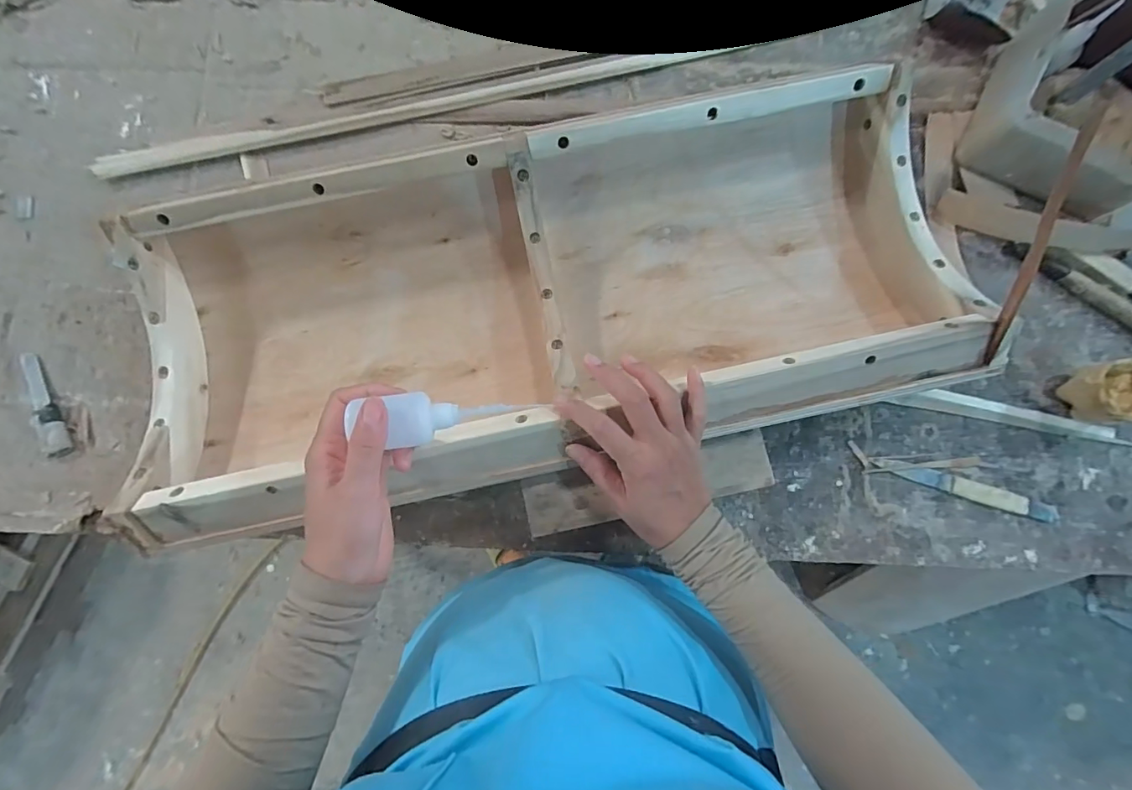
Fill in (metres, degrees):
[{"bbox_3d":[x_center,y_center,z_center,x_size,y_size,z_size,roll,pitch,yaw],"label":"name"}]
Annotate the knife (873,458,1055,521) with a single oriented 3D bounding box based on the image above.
[{"bbox_3d":[0.376,0.087,0.457,0.167,0.009,0.017,18,82,3],"label":"knife"}]

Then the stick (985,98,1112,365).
[{"bbox_3d":[0.322,-0.099,0.335,0.011,0.183,0.013,-17,39,-3],"label":"stick"}]

